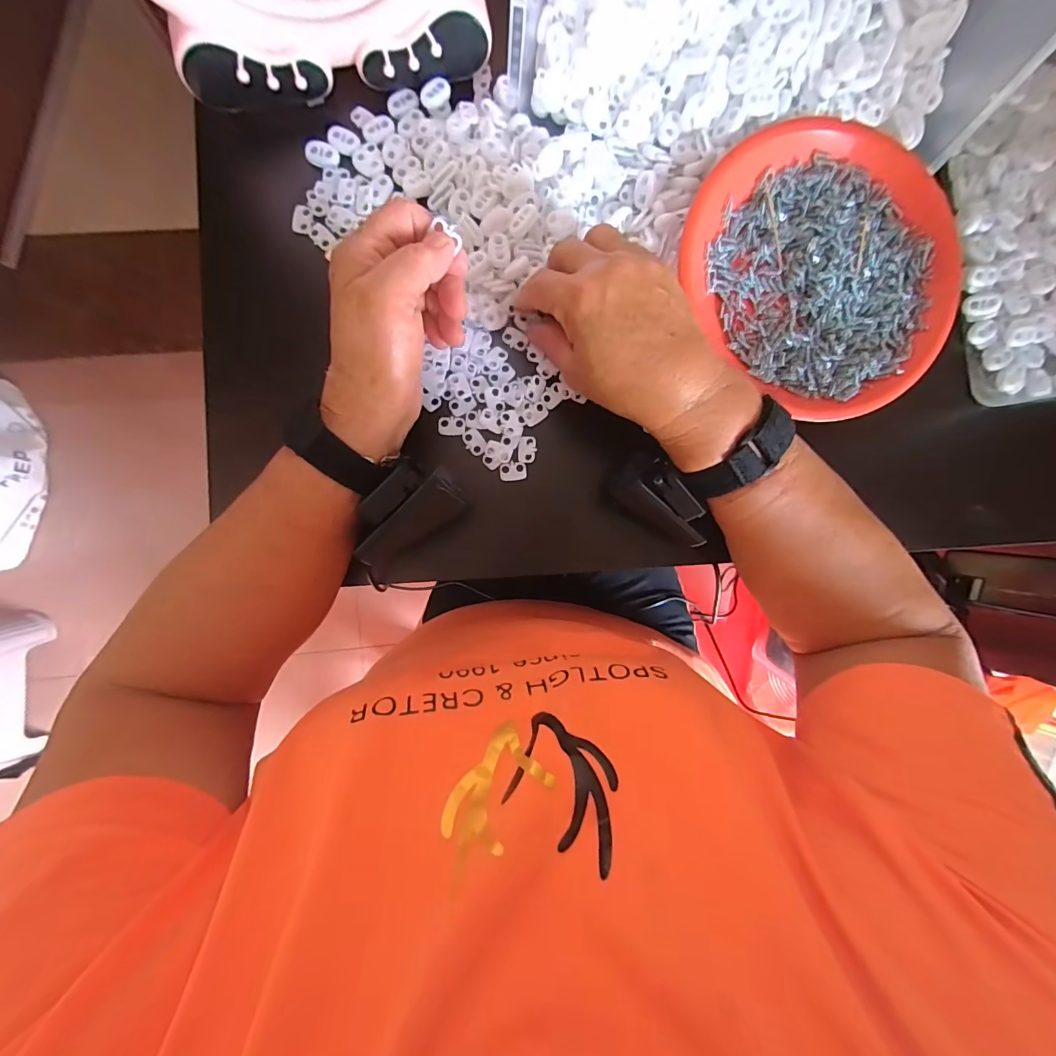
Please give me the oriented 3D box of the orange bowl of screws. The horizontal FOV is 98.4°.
[{"bbox_3d":[0.211,-0.183,0.319,0.173,0.031,0.189,0,88,-4],"label":"orange bowl of screws"}]

